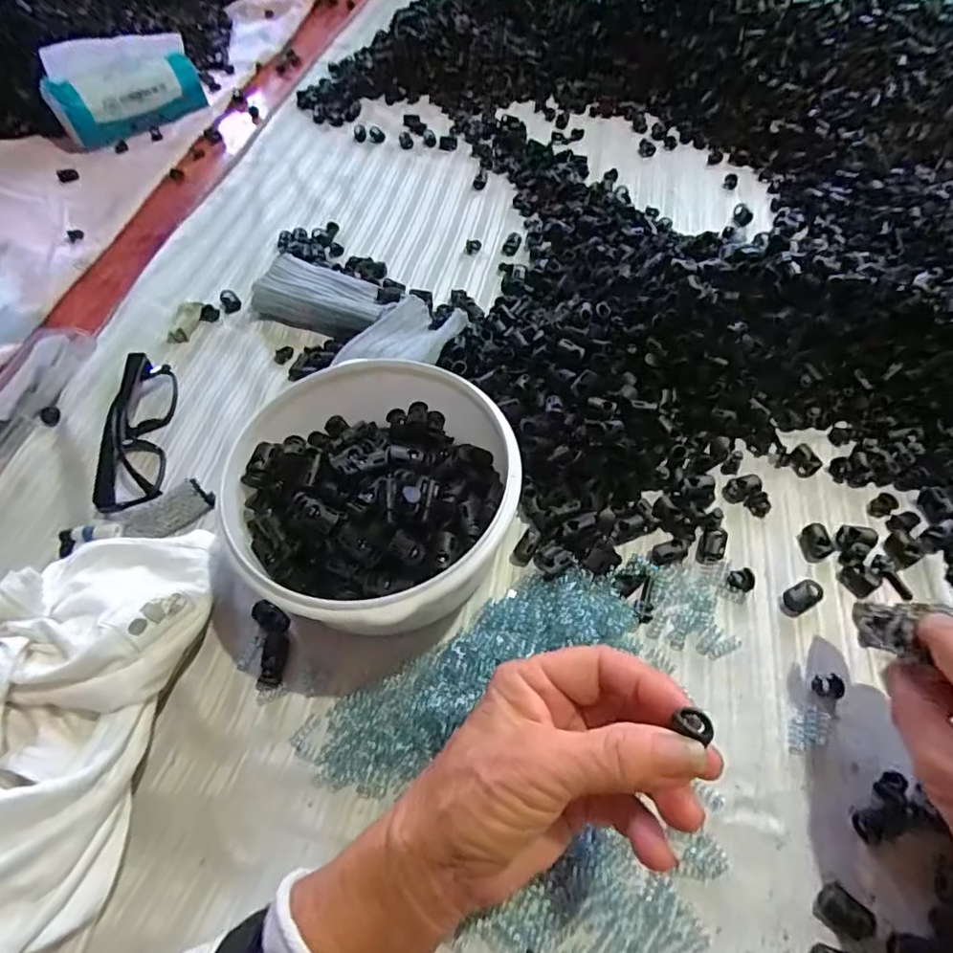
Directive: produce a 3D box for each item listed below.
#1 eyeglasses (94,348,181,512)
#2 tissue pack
[{"bbox_3d":[-0.252,-0.035,0.422,0.040,0.027,0.134,-14,56,-5],"label":"eyeglasses"},{"bbox_3d":[-0.418,-0.464,0.674,0.165,0.101,0.042,-30,59,-15],"label":"tissue pack"}]

